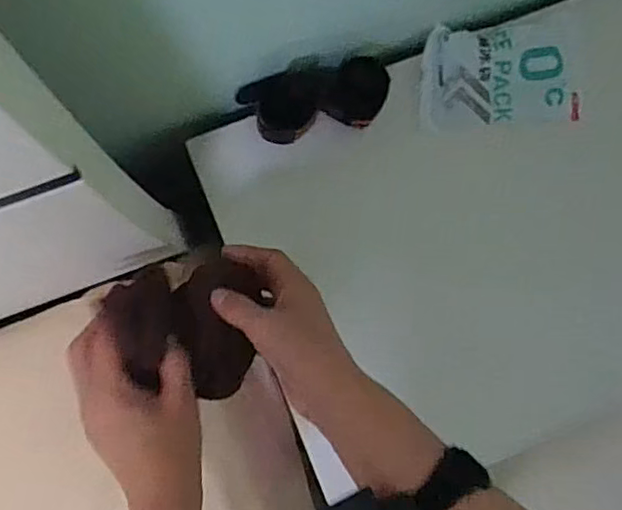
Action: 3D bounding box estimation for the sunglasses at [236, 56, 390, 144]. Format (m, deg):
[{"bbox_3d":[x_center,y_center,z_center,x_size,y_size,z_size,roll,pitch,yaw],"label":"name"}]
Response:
[{"bbox_3d":[0.007,-0.138,0.542,0.131,0.030,0.056,-17,92,-20],"label":"sunglasses"}]

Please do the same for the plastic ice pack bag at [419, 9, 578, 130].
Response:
[{"bbox_3d":[0.177,-0.169,0.568,0.145,0.032,0.092,-8,91,-7],"label":"plastic ice pack bag"}]

